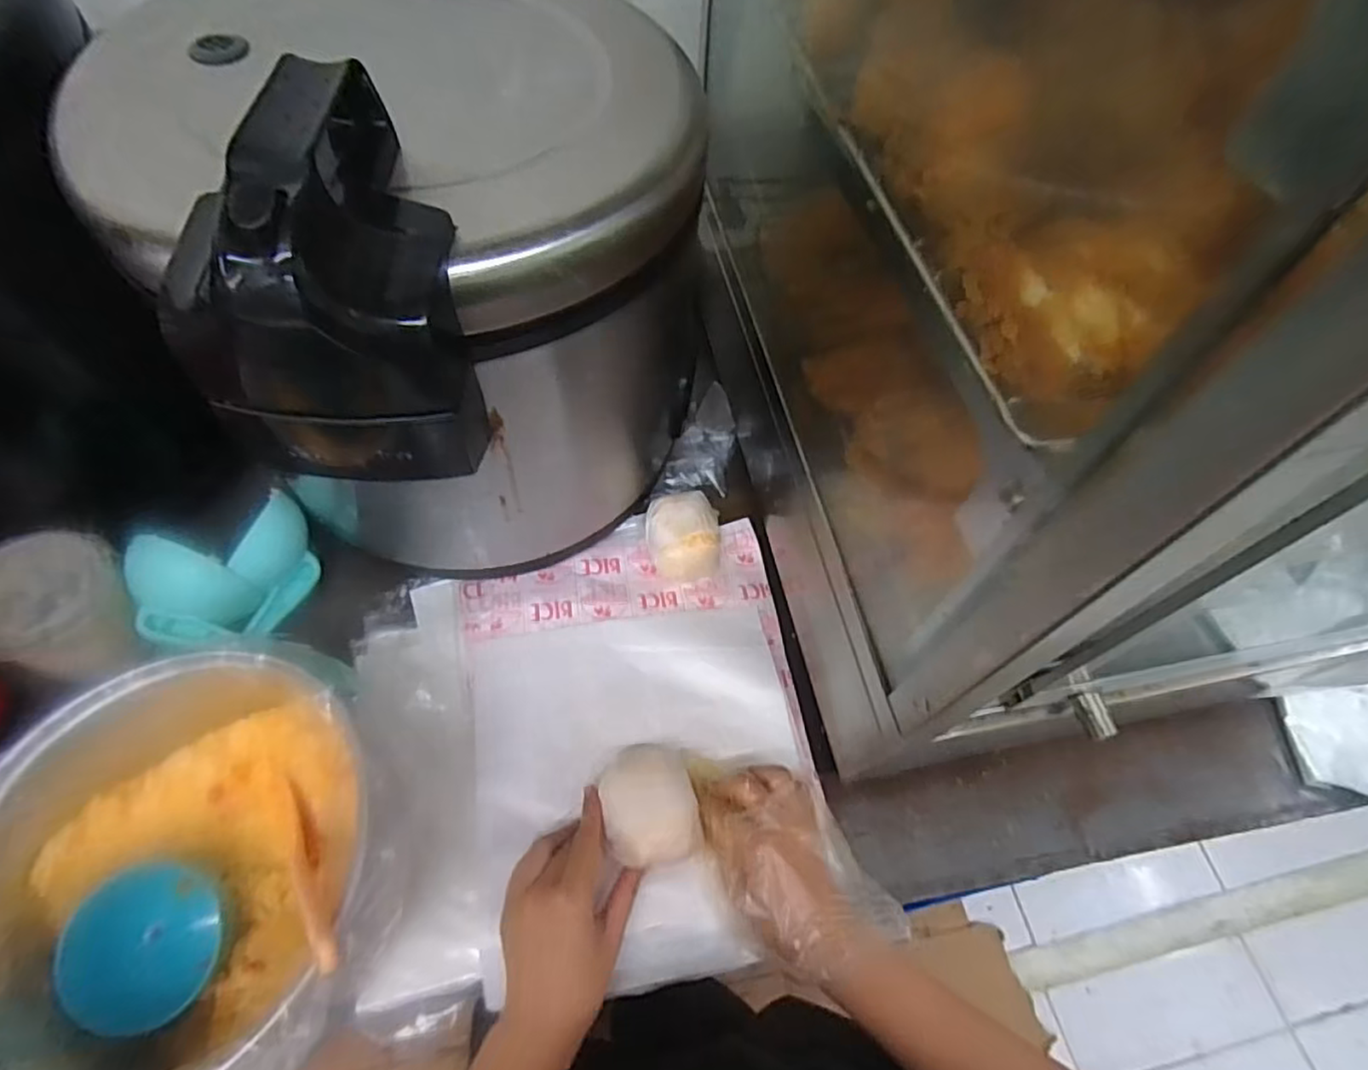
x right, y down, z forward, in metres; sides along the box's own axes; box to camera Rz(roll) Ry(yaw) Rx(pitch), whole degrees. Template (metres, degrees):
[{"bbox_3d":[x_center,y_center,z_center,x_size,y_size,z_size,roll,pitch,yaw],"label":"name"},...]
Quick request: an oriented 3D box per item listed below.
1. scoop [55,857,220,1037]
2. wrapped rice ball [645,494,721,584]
[{"bbox_3d":[-0.348,0.260,0.423,0.045,0.078,0.093,-7,64,38],"label":"scoop"},{"bbox_3d":[-0.001,0.003,0.603,0.067,0.045,0.078,-3,59,-6],"label":"wrapped rice ball"}]

